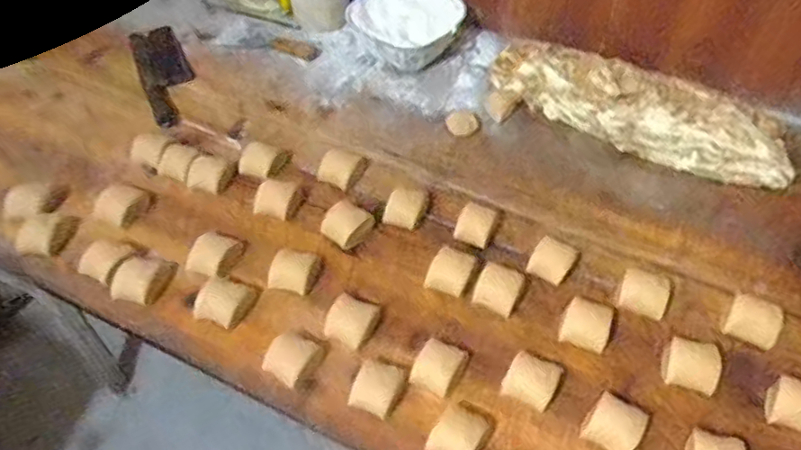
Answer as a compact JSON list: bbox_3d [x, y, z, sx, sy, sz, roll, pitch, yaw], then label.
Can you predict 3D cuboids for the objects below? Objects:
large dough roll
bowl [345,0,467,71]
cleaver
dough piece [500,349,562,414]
[{"bbox_3d":[0.380,-0.193,0.941,0.475,0.089,0.121,23,55,17],"label":"large dough roll"},{"bbox_3d":[0.020,-0.357,1.055,0.177,0.083,0.179,0,52,0],"label":"bowl"},{"bbox_3d":[-0.408,-0.263,1.018,0.085,0.020,0.263,-20,54,-15],"label":"cleaver"},{"bbox_3d":[0.152,0.180,0.675,0.061,0.045,0.055,16,53,12],"label":"dough piece"}]

